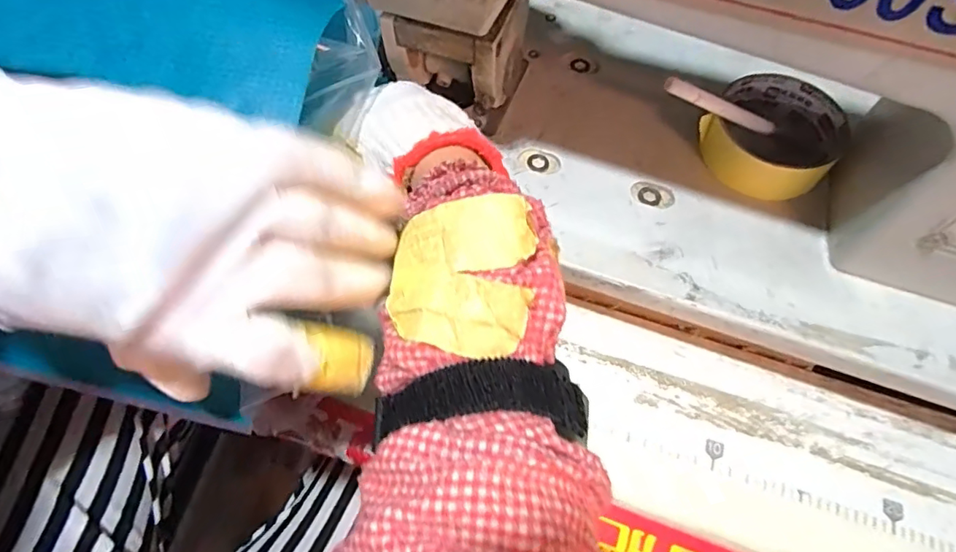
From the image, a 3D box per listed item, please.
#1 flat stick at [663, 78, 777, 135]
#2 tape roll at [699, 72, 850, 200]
[{"bbox_3d":[0.148,-0.104,0.329,0.080,0.009,0.008,15,62,-19],"label":"flat stick"},{"bbox_3d":[0.188,-0.089,0.345,0.077,0.029,0.090,36,69,17],"label":"tape roll"}]

